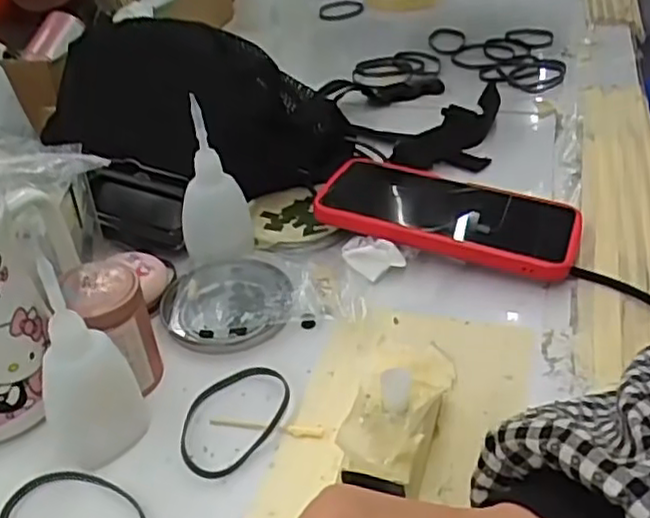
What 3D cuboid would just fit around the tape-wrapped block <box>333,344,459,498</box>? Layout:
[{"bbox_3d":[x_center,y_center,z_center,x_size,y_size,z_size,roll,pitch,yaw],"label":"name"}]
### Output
[{"bbox_3d":[0.033,0.077,0.323,0.040,0.042,0.081,8,38,14],"label":"tape-wrapped block"}]

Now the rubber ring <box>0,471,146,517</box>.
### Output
[{"bbox_3d":[-0.115,0.118,0.314,0.066,0.004,0.049,15,40,23],"label":"rubber ring"}]

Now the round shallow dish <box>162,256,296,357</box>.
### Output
[{"bbox_3d":[-0.060,0.025,0.427,0.078,0.009,0.081,-2,37,2],"label":"round shallow dish"}]

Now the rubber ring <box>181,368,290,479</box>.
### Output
[{"bbox_3d":[-0.049,0.081,0.357,0.047,0.006,0.070,16,41,24],"label":"rubber ring"}]

